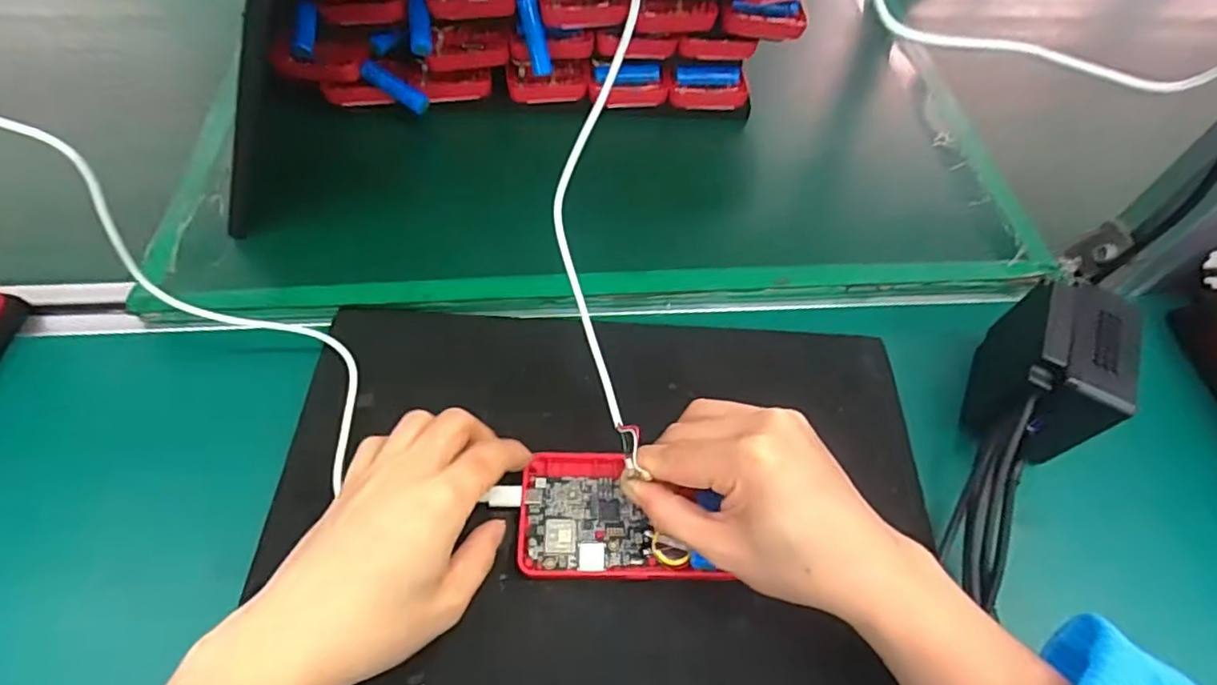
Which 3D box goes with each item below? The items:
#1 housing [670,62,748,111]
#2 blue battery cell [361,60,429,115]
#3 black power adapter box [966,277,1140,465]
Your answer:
[{"bbox_3d":[0.080,-0.201,0.488,0.059,0.027,0.020,-1,56,-4],"label":"housing"},{"bbox_3d":[-0.156,-0.186,0.450,0.053,0.013,0.017,34,59,-4],"label":"blue battery cell"},{"bbox_3d":[0.246,0.016,0.349,0.056,0.070,0.090,23,58,12],"label":"black power adapter box"}]

